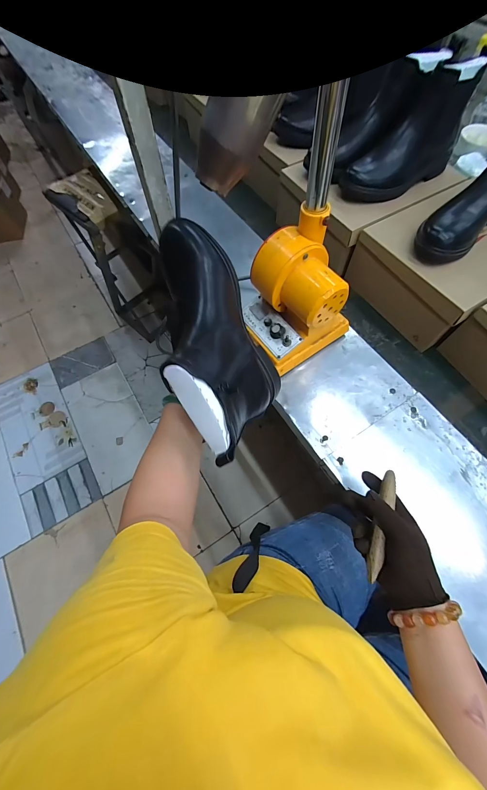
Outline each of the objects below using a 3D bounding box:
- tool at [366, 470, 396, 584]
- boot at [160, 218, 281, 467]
[{"bbox_3d":[0.171,0.157,0.351,0.014,0.016,0.134,22,69,6],"label":"tool"},{"bbox_3d":[-0.043,-0.068,0.388,0.182,0.105,0.314,6,70,-44],"label":"boot"}]

